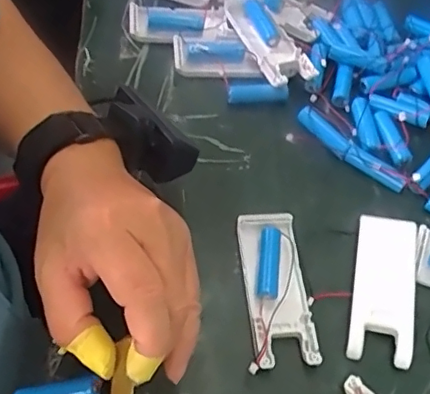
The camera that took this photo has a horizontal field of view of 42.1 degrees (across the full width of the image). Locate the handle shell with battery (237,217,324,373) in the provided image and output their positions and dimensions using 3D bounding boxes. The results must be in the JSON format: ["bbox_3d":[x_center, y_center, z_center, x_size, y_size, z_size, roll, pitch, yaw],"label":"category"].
[{"bbox_3d":[0.039,0.061,0.372,0.041,0.014,0.104,-2,58,-6],"label":"handle shell with battery"}]

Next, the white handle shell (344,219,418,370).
[{"bbox_3d":[0.113,0.060,0.377,0.038,0.018,0.102,12,58,3],"label":"white handle shell"}]

